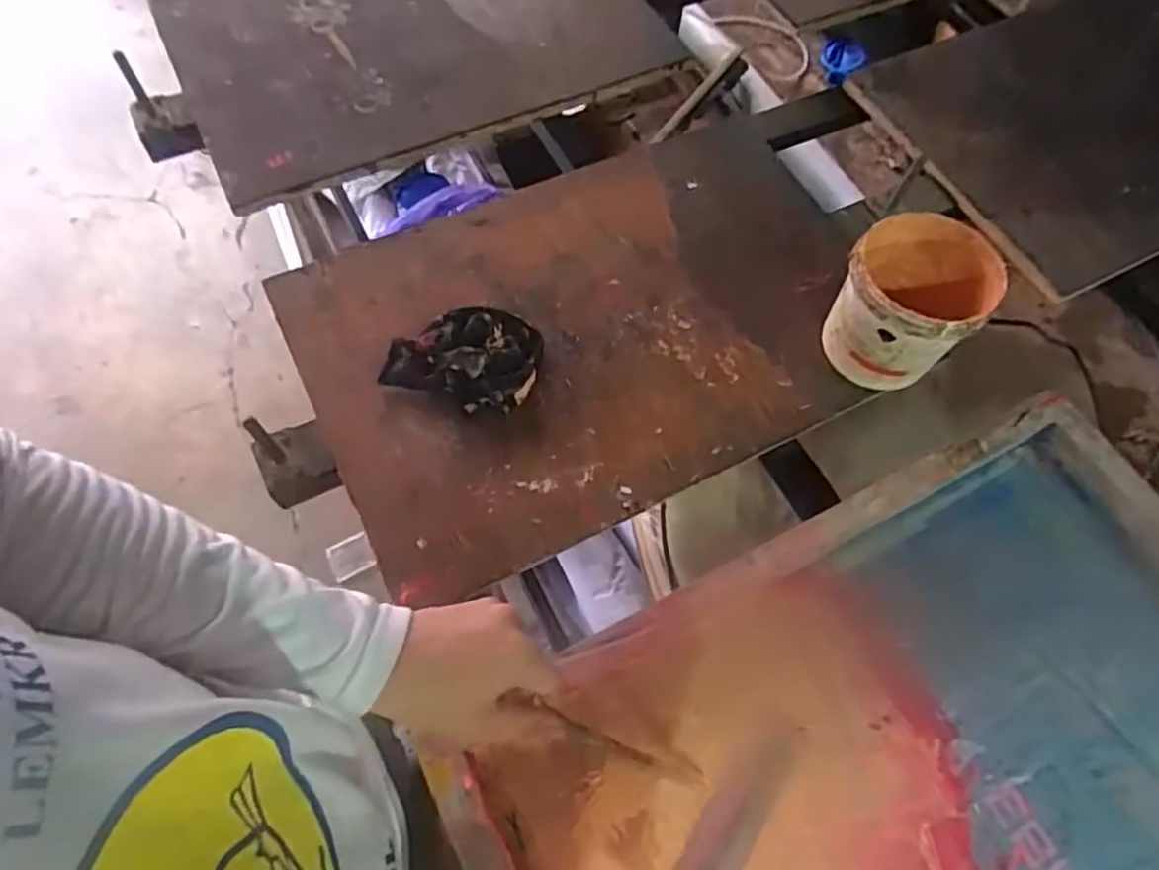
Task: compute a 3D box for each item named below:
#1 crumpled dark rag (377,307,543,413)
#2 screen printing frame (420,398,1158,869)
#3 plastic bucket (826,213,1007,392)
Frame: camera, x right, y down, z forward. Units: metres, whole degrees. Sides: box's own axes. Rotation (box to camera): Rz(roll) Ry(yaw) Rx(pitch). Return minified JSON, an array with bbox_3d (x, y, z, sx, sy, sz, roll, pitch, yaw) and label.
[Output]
[{"bbox_3d":[-0.112,-0.076,0.676,0.145,0.032,0.104,10,65,1],"label":"crumpled dark rag"},{"bbox_3d":[0.276,0.277,0.526,0.658,0.055,0.445,-24,65,-15],"label":"screen printing frame"},{"bbox_3d":[0.302,-0.121,0.659,0.118,0.110,0.123,1,65,-3],"label":"plastic bucket"}]

